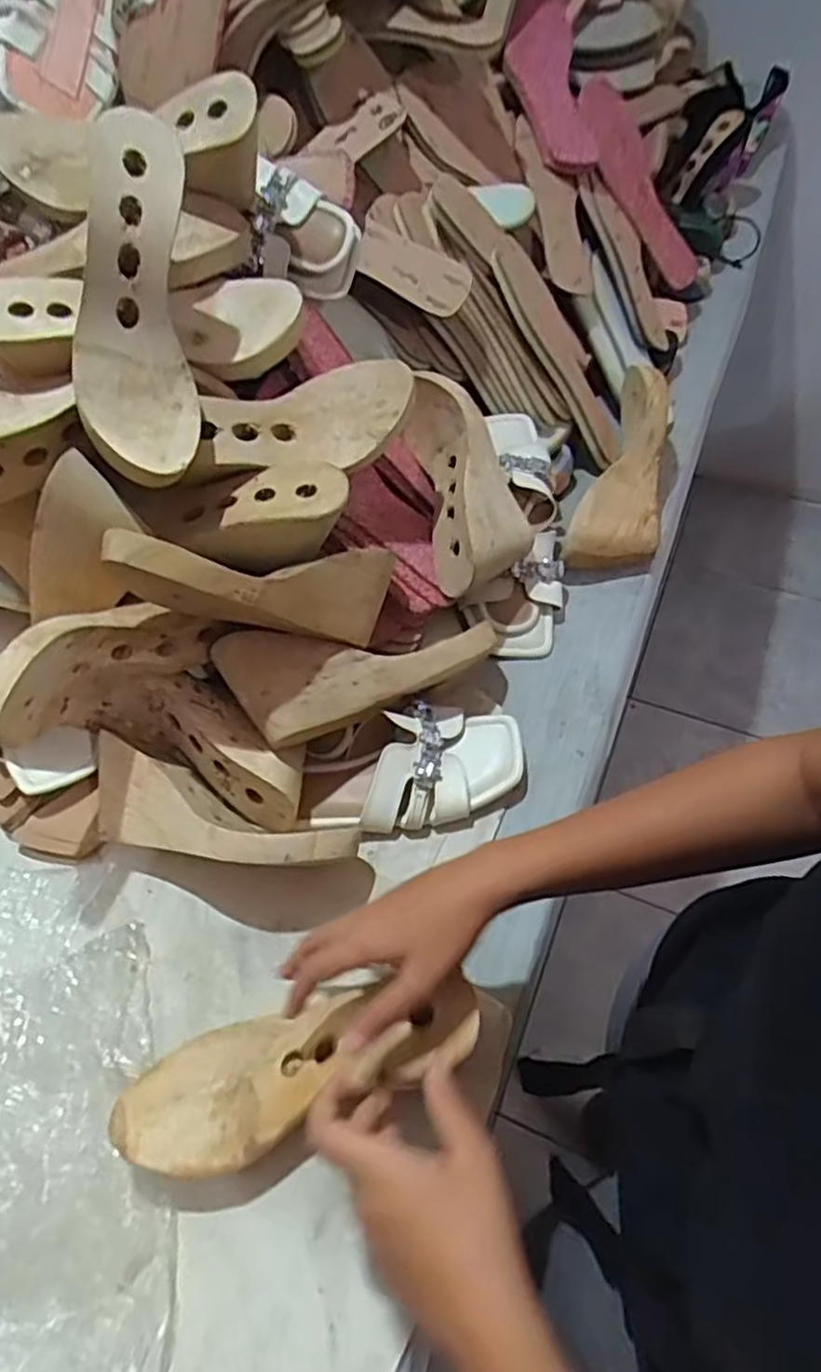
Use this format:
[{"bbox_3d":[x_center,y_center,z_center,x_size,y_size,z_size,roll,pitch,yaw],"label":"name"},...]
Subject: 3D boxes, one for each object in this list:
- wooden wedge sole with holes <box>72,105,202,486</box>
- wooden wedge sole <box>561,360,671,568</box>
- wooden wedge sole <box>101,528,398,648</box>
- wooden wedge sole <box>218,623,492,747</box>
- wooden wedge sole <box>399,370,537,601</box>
[{"bbox_3d":[-0.189,-0.257,0.497,0.081,0.057,0.228,4,102,8],"label":"wooden wedge sole with holes"},{"bbox_3d":[0.222,-0.210,0.732,0.080,0.074,0.236,15,71,14],"label":"wooden wedge sole"},{"bbox_3d":[-0.105,-0.069,0.525,0.221,0.073,0.066,1,46,-41],"label":"wooden wedge sole"},{"bbox_3d":[-0.033,-0.006,0.570,0.226,0.060,0.076,-8,55,-17],"label":"wooden wedge sole"},{"bbox_3d":[0.052,-0.183,0.650,0.092,0.072,0.208,-13,74,-4],"label":"wooden wedge sole"}]

